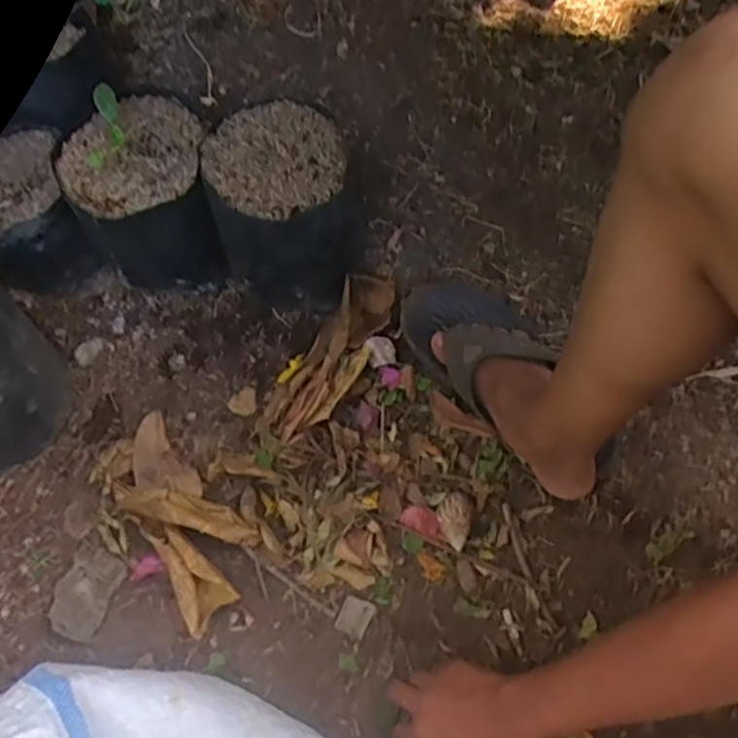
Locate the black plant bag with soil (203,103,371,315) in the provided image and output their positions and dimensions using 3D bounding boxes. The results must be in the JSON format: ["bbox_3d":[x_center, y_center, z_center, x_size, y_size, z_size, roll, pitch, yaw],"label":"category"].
[{"bbox_3d":[-0.088,-0.159,0.728,0.133,0.167,0.155,-18,66,-5],"label":"black plant bag with soil"}]

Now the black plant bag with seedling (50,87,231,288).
[{"bbox_3d":[-0.235,-0.182,0.751,0.148,0.194,0.162,-5,64,-1],"label":"black plant bag with seedling"}]

